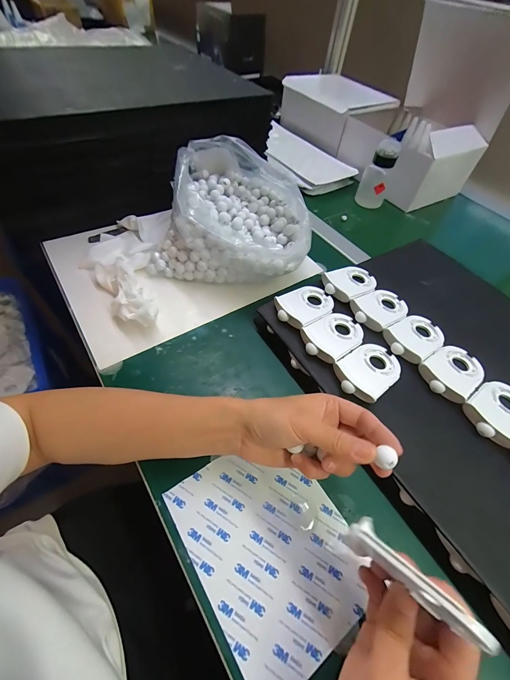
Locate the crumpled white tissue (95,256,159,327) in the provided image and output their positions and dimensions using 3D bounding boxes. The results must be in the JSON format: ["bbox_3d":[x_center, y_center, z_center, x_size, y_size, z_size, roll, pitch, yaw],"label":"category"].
[{"bbox_3d":[-0.174,-0.061,0.395,0.048,0.034,0.124,-26,60,-23],"label":"crumpled white tissue"}]

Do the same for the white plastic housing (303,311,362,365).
[{"bbox_3d":[0.100,-0.007,0.367,0.087,0.015,0.057,-32,63,-24],"label":"white plastic housing"}]

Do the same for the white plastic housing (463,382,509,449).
[{"bbox_3d":[0.272,0.077,0.319,0.085,0.016,0.056,-27,61,-21],"label":"white plastic housing"}]

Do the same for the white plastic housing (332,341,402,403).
[{"bbox_3d":[0.135,0.033,0.341,0.087,0.013,0.057,-32,63,-24],"label":"white plastic housing"}]

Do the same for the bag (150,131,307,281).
[{"bbox_3d":[-0.027,-0.200,0.455,0.215,0.116,0.207,11,53,2],"label":"bag"}]

